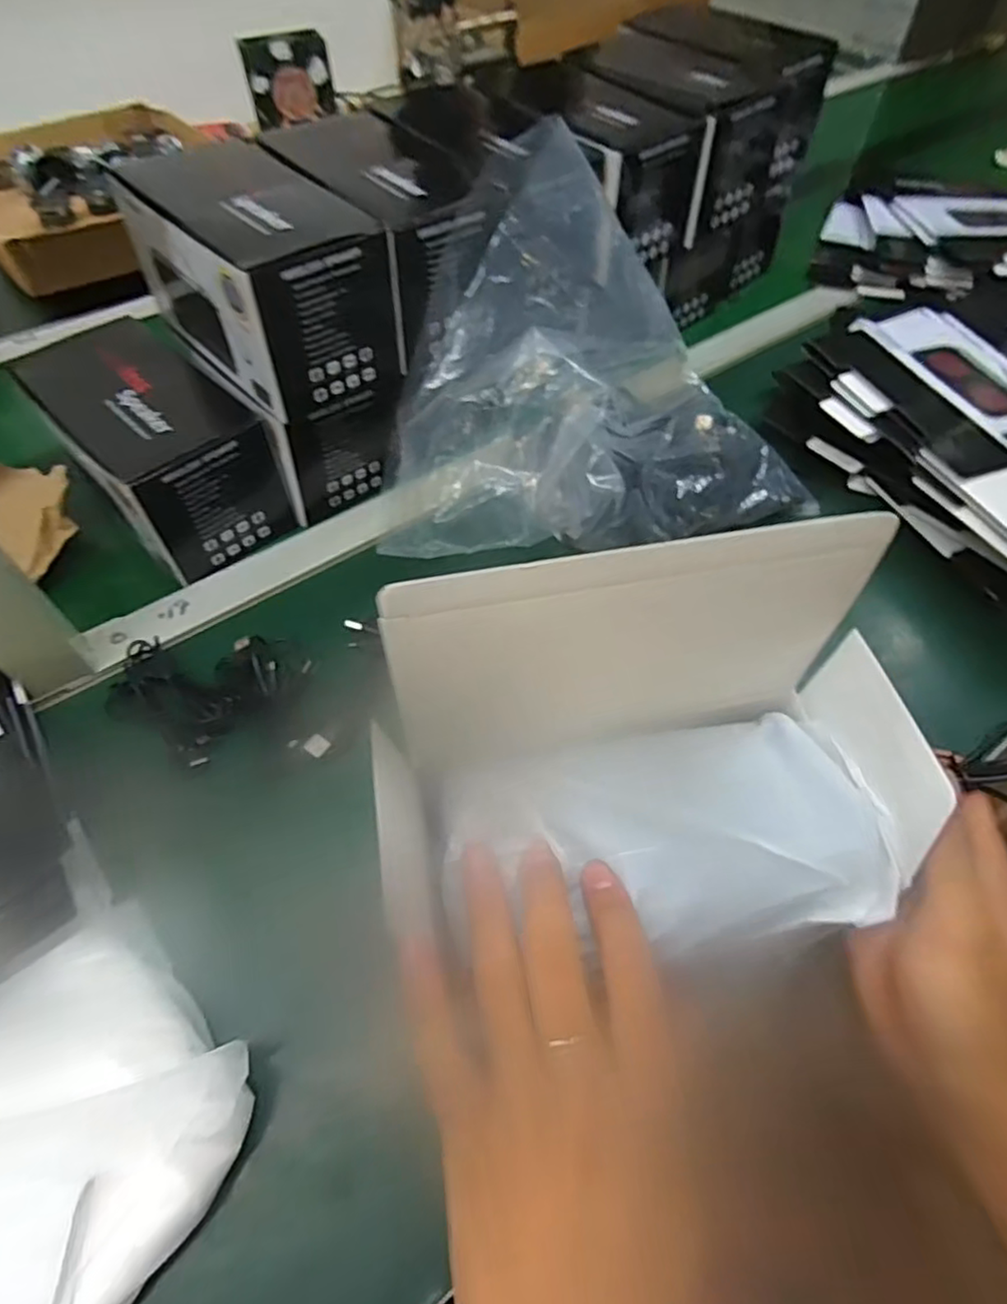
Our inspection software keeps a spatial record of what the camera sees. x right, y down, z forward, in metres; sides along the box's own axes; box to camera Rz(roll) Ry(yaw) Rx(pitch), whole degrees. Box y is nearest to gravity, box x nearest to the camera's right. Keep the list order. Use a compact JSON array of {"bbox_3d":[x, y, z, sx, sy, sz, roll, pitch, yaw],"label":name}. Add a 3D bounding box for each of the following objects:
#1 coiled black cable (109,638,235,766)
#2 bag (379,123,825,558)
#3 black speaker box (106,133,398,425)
[{"bbox_3d":[-0.216,0.035,0.425,0.102,0.018,0.049,32,62,21],"label":"coiled black cable"},{"bbox_3d":[0.063,-0.176,0.456,0.314,0.193,0.159,-24,58,-14],"label":"bag"},{"bbox_3d":[-0.173,-0.269,0.473,0.118,0.112,0.185,-33,61,-20],"label":"black speaker box"}]

